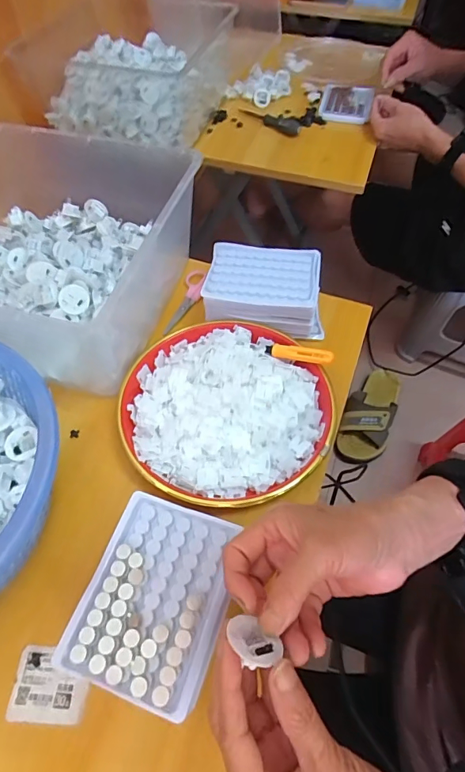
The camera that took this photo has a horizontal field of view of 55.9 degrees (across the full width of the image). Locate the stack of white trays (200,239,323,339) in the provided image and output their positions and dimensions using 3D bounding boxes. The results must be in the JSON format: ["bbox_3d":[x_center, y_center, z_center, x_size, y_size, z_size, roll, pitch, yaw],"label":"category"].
[{"bbox_3d":[0.041,-0.119,0.544,0.141,0.055,0.097,6,56,4],"label":"stack of white trays"}]

